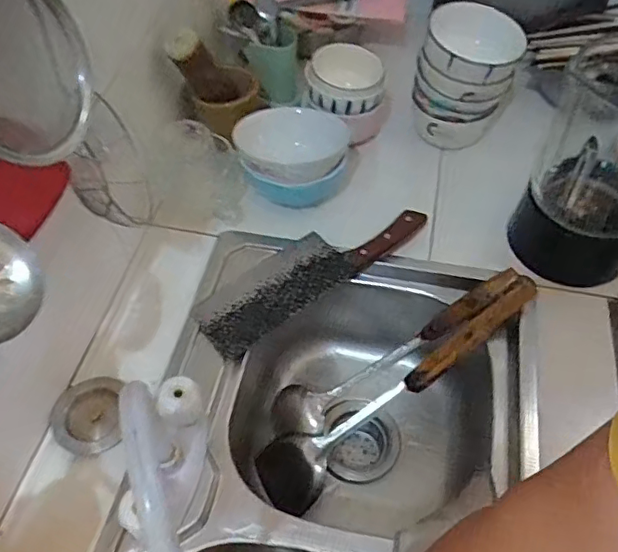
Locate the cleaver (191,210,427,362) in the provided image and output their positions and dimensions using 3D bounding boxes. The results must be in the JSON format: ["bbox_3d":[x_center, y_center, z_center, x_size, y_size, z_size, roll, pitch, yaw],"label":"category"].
[{"bbox_3d":[0.002,-0.010,0.692,0.295,0.019,0.080,-34,75,-13],"label":"cleaver"}]

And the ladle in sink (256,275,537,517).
[{"bbox_3d":[0.104,0.139,0.679,0.407,0.066,0.080,-40,59,9],"label":"ladle in sink"}]

